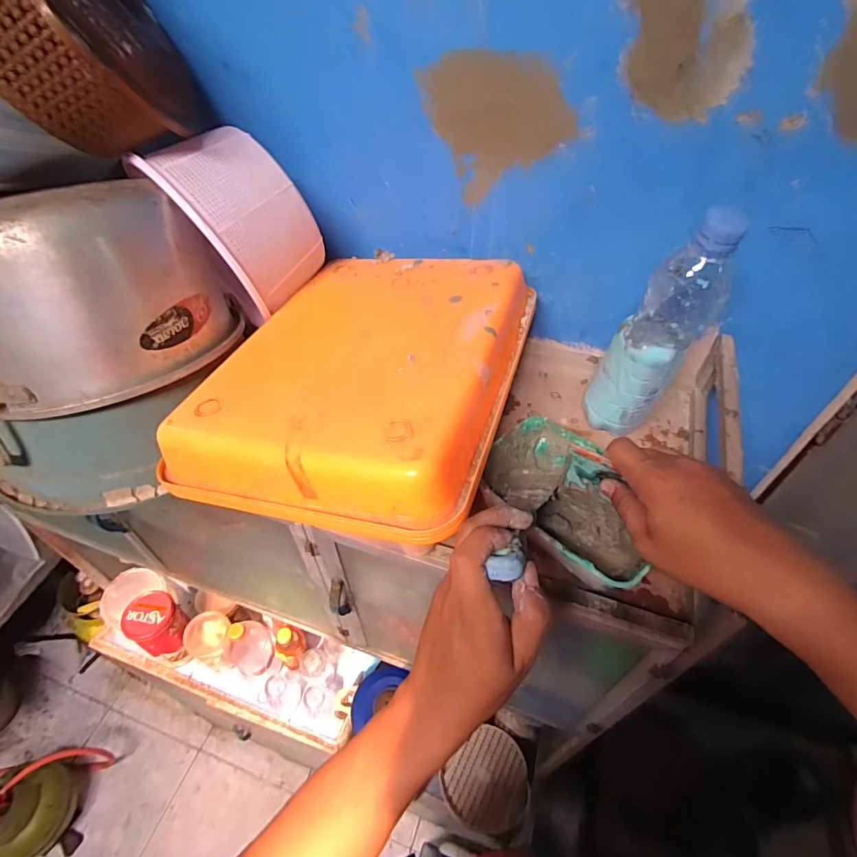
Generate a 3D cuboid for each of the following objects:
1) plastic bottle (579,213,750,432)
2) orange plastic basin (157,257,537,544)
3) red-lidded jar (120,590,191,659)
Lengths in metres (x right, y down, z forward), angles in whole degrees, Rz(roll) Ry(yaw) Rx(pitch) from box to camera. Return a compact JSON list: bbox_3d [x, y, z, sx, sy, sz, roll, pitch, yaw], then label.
[{"bbox_3d":[0.206,-0.082,0.441,0.062,0.225,0.066,-21,51,-17],"label":"plastic bottle"},{"bbox_3d":[-0.053,-0.064,0.441,0.253,0.072,0.323,14,50,13],"label":"orange plastic basin"},{"bbox_3d":[-0.565,0.406,1.001,0.103,0.101,0.094,0,48,0],"label":"red-lidded jar"}]

